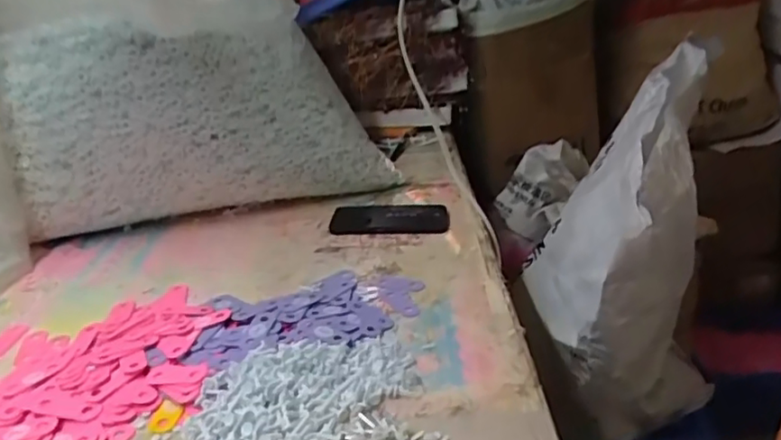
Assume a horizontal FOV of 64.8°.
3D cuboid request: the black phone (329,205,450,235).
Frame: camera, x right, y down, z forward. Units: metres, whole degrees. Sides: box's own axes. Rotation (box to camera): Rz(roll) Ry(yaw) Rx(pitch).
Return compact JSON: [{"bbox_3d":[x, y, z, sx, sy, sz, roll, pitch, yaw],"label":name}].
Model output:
[{"bbox_3d":[-0.001,-0.003,0.869,0.163,0.007,0.090,0,26,4],"label":"black phone"}]

